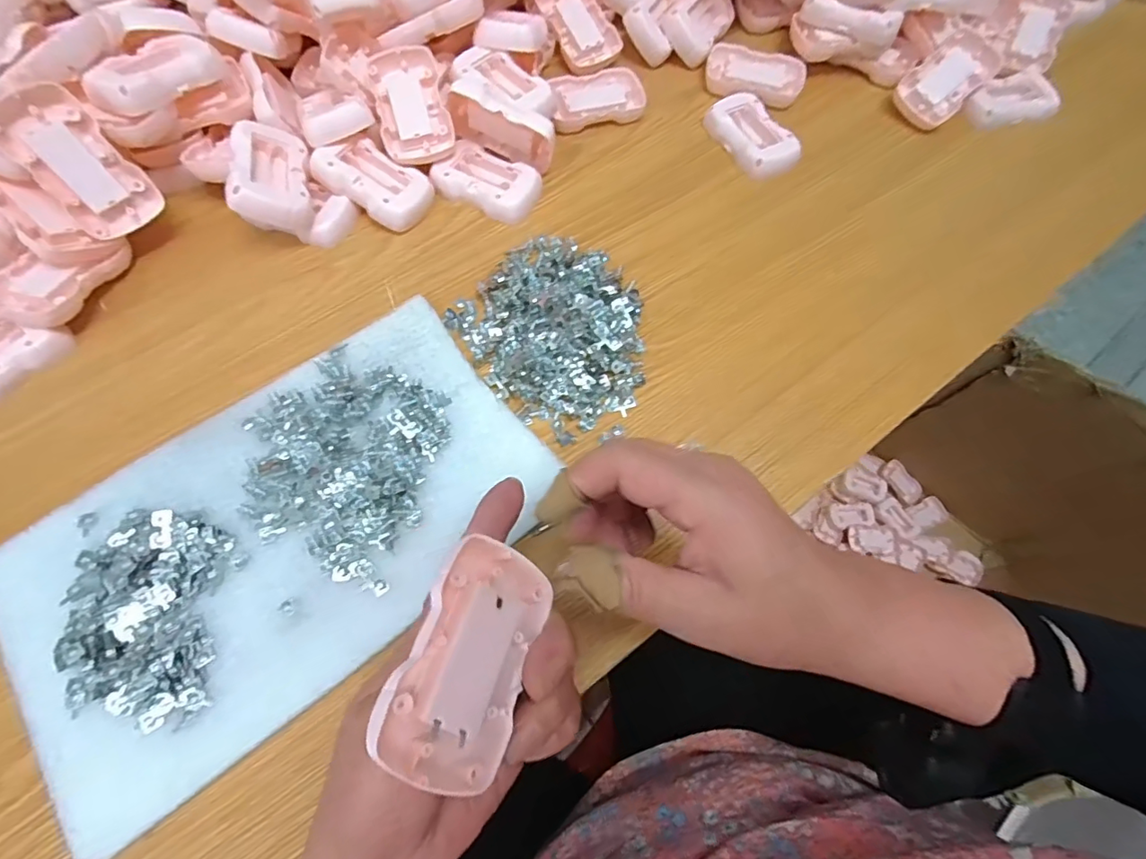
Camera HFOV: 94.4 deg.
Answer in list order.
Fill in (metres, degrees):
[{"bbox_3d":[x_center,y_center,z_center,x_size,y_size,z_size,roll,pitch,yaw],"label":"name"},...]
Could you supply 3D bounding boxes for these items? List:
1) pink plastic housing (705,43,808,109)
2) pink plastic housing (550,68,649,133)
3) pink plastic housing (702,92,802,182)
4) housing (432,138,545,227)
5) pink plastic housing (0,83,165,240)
[{"bbox_3d":[0.168,-0.326,0.490,0.088,0.012,0.051,19,68,6],"label":"pink plastic housing"},{"bbox_3d":[0.020,-0.292,0.467,0.082,0.012,0.053,-15,69,-8],"label":"pink plastic housing"},{"bbox_3d":[0.155,-0.253,0.454,0.050,0.017,0.084,-26,71,-12],"label":"pink plastic housing"},{"bbox_3d":[-0.067,-0.200,0.425,0.078,0.018,0.052,28,69,9],"label":"housing"},{"bbox_3d":[-0.329,-0.176,0.353,0.053,0.089,0.010,-46,40,-18],"label":"pink plastic housing"}]

